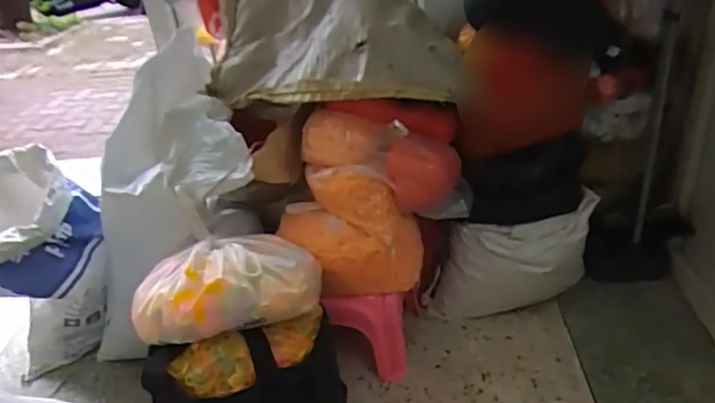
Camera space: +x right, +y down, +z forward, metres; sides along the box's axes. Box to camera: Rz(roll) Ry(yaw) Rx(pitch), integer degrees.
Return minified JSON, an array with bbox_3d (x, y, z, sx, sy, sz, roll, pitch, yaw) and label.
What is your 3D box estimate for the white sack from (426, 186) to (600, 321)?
[{"bbox_3d":[0.420,0.178,1.538,0.425,0.287,0.156,-14,32,-12],"label":"white sack"}]

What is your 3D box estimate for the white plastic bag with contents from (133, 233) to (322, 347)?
[{"bbox_3d":[-0.279,0.174,1.203,0.392,0.128,0.215,-9,31,-4],"label":"white plastic bag with contents"}]

